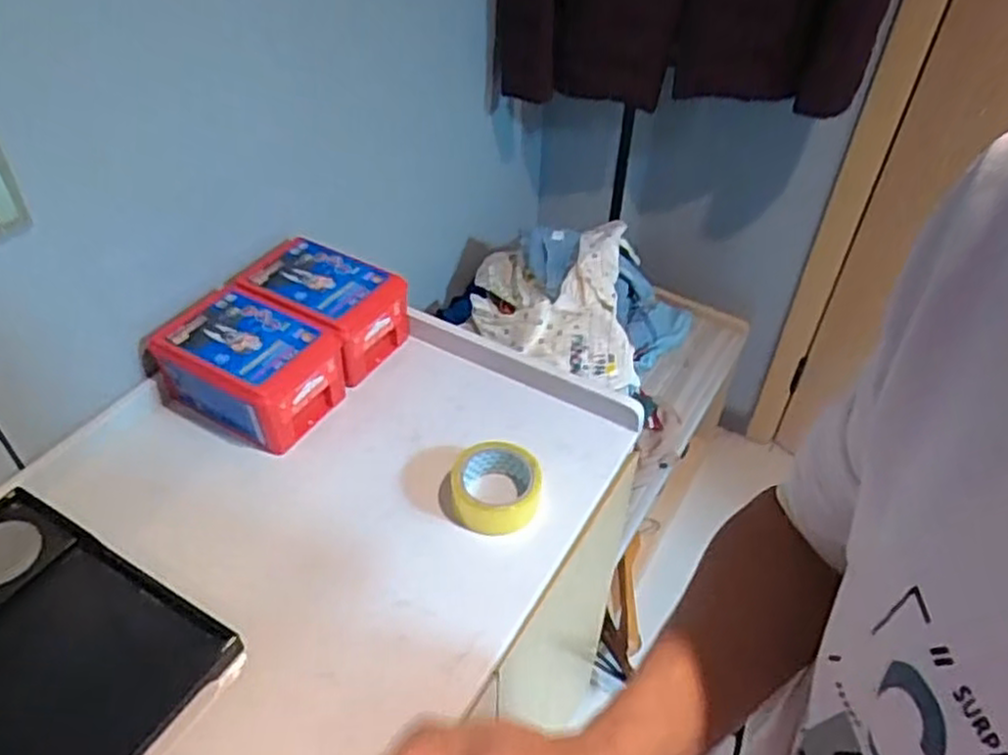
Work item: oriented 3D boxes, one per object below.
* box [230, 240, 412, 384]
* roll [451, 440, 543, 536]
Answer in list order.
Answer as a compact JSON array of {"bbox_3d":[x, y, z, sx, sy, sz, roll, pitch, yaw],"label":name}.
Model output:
[{"bbox_3d":[-0.244,-0.099,1.039,0.202,0.102,0.141,27,49,24],"label":"box"},{"bbox_3d":[-0.009,0.127,0.867,0.100,0.056,0.099,1,44,-1],"label":"roll"}]

